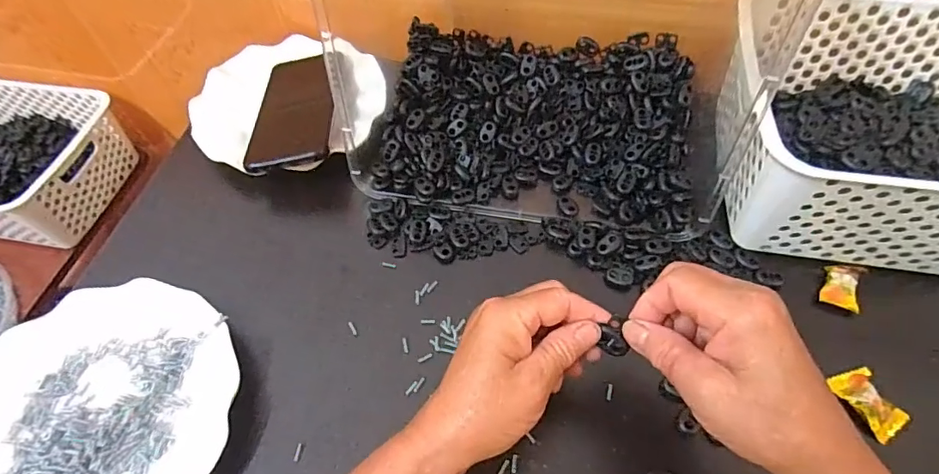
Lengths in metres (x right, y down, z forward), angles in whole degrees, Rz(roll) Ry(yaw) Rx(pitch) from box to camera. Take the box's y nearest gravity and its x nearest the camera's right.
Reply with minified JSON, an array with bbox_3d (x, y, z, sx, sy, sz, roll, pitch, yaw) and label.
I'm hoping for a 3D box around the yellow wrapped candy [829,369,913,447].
[{"bbox_3d":[0.263,0.107,0.330,0.026,0.015,0.045,-28,60,-15],"label":"yellow wrapped candy"}]

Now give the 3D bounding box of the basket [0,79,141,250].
[{"bbox_3d":[-0.659,-0.112,0.702,0.317,0.100,0.203,9,58,8],"label":"basket"}]

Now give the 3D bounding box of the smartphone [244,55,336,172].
[{"bbox_3d":[-0.167,-0.125,0.489,0.071,0.012,0.176,-8,46,-1],"label":"smartphone"}]

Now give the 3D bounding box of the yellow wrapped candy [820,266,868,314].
[{"bbox_3d":[0.281,0.036,0.381,0.027,0.014,0.035,18,59,13],"label":"yellow wrapped candy"}]

